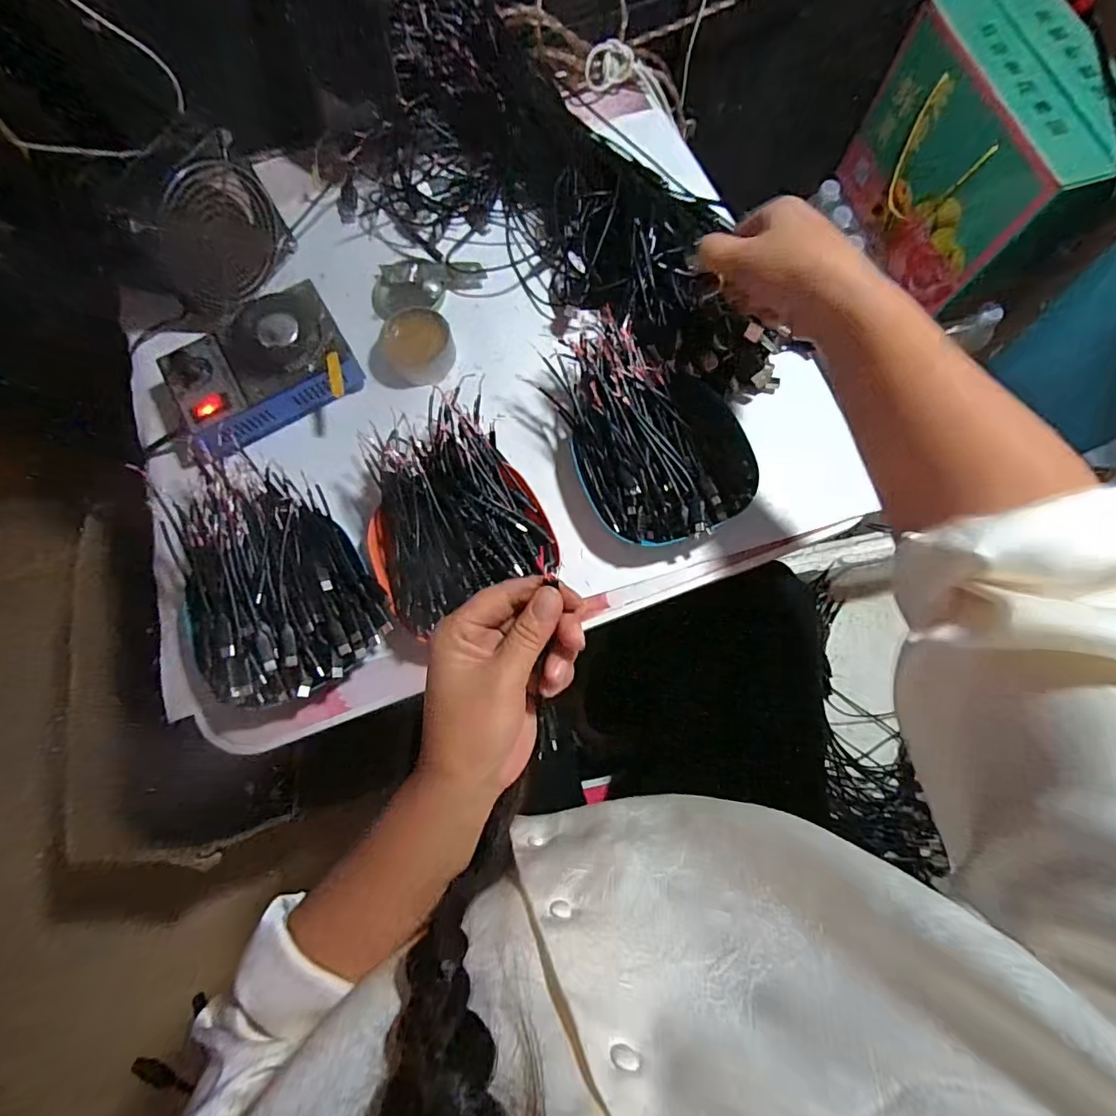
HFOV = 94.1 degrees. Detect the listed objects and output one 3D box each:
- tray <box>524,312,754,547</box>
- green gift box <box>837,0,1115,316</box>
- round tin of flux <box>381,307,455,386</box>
[{"bbox_3d":[0.074,-0.103,0.429,0.134,0.059,0.186,-27,77,-5],"label":"tray"},{"bbox_3d":[0.594,-0.559,0.733,0.163,0.236,0.333,-17,77,-3],"label":"green gift box"},{"bbox_3d":[-0.126,-0.195,0.478,0.056,0.032,0.062,-42,79,-9],"label":"round tin of flux"}]

